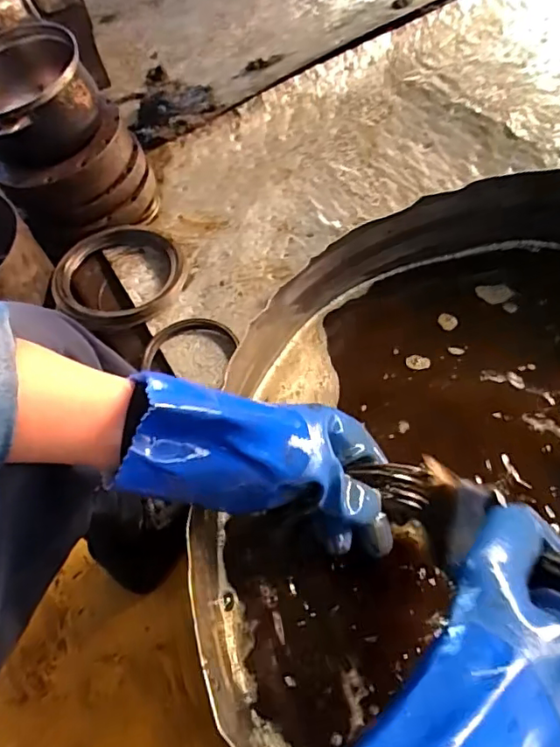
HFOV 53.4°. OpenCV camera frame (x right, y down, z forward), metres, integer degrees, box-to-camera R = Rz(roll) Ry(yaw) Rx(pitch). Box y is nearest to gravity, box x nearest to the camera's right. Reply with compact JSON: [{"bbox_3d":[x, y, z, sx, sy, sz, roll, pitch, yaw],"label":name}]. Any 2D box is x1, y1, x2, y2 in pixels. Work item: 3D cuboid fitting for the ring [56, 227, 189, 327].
[{"bbox_3d":[-0.269,-0.157,0.950,0.220,0.043,0.221,-2,58,2],"label":"ring"}]

